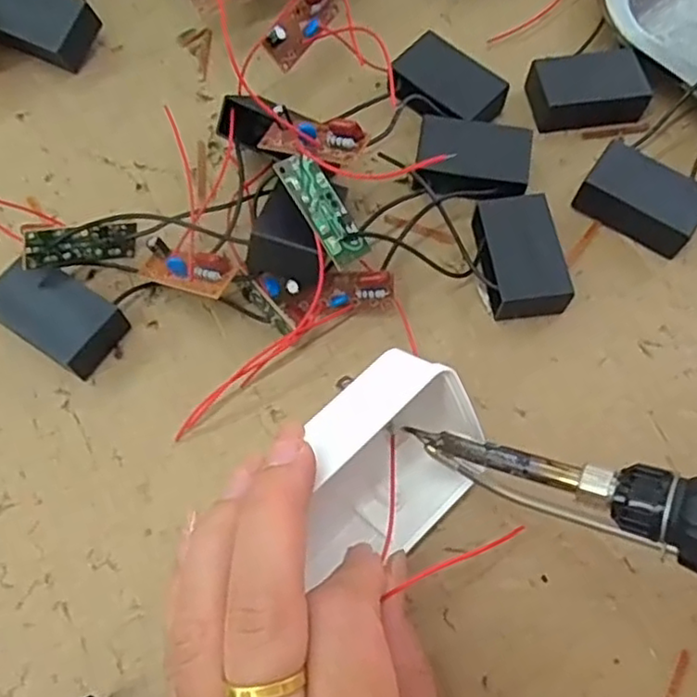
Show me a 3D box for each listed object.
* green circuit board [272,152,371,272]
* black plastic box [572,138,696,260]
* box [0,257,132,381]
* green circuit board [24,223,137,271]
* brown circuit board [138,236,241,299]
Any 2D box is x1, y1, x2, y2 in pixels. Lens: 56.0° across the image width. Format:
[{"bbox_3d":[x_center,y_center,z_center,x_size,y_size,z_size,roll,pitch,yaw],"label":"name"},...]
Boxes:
[{"bbox_3d":[-0.009,-0.051,0.240,0.016,0.004,0.044,-34,92,-15],"label":"green circuit board"},{"bbox_3d":[0.123,-0.063,0.276,0.046,0.018,0.032,32,70,12],"label":"black plastic box"},{"bbox_3d":[-0.112,-0.013,0.254,0.046,0.017,0.029,32,70,12],"label":"box"},{"bbox_3d":[-0.103,-0.040,0.255,0.043,0.015,0.004,-15,39,-42],"label":"green circuit board"},{"bbox_3d":[-0.062,-0.031,0.248,0.041,0.009,0.016,15,66,29],"label":"brown circuit board"}]

